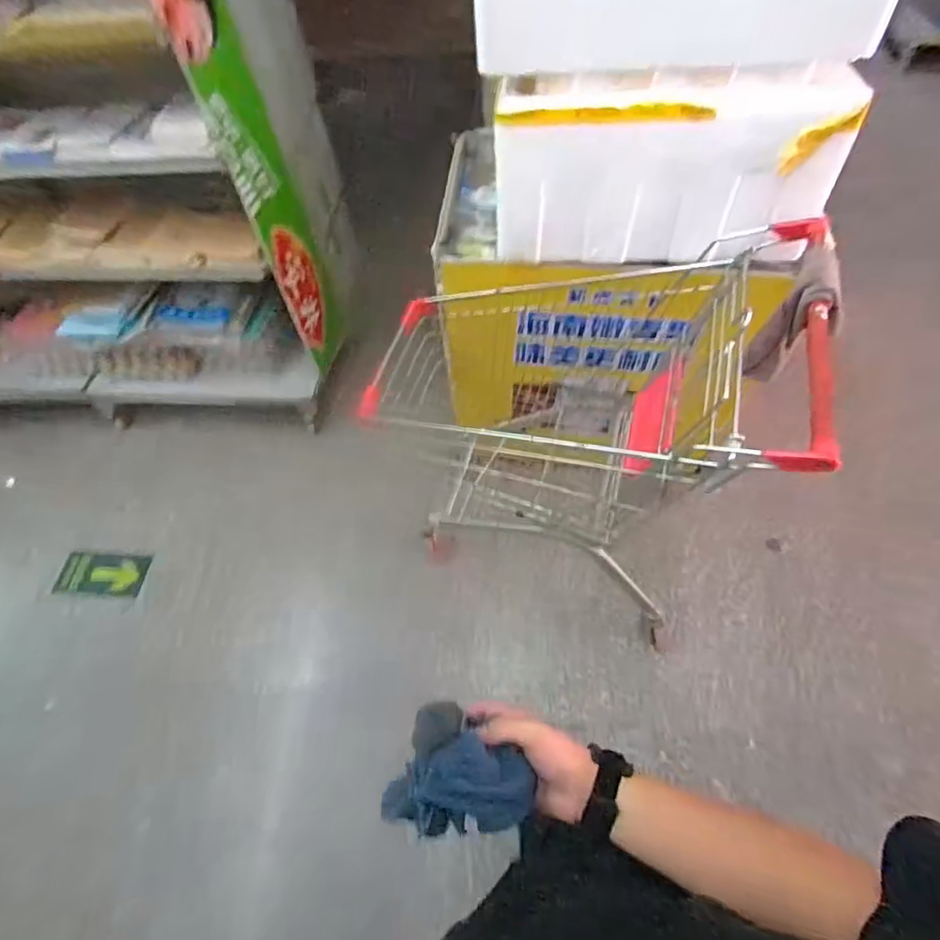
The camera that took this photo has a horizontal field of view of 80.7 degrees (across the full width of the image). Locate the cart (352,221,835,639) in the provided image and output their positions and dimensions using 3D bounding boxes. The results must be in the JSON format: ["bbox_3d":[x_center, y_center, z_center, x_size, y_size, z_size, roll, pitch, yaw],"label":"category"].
[{"bbox_3d":[0.205,-0.126,1.265,0.814,0.808,0.508,11,60,11],"label":"cart"}]

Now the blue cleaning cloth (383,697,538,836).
[{"bbox_3d":[-0.006,0.267,0.471,0.111,0.047,0.096,21,63,16],"label":"blue cleaning cloth"}]

